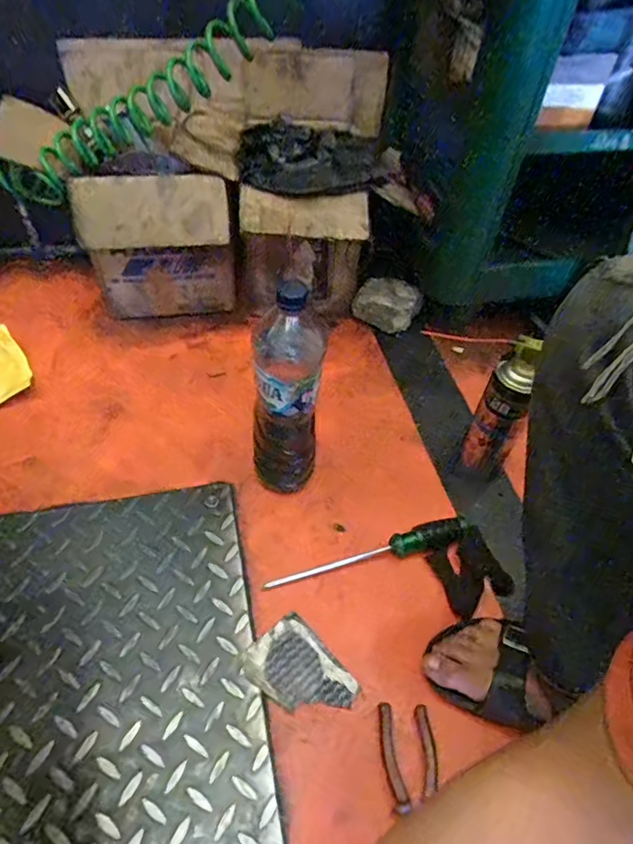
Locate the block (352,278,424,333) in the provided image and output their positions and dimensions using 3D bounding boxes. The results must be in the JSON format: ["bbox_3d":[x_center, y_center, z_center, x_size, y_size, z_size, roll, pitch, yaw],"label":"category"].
[{"bbox_3d":[0.130,-0.216,0.952,0.115,0.056,0.080,16,49,8],"label":"block"}]

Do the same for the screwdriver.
[{"bbox_3d":[0.071,0.168,0.668,0.271,0.025,0.035,-11,50,-15],"label":"screwdriver"}]

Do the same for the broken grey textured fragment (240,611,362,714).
[{"bbox_3d":[-0.019,0.278,0.578,0.114,0.004,0.085,39,55,25],"label":"broken grey textured fragment"}]

